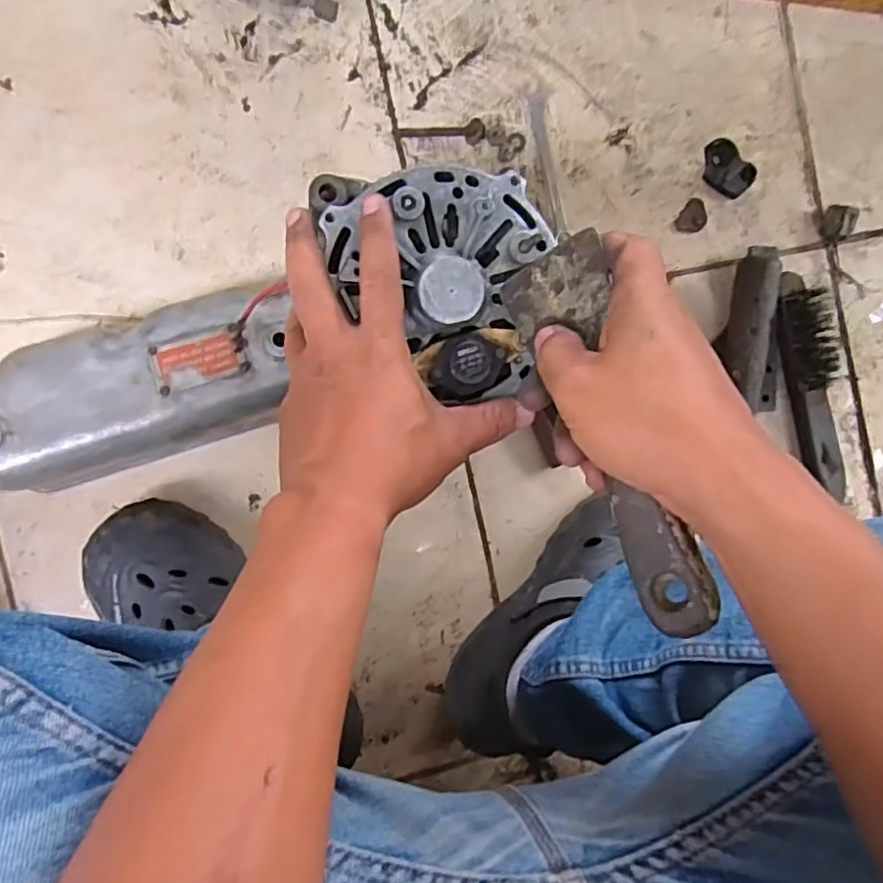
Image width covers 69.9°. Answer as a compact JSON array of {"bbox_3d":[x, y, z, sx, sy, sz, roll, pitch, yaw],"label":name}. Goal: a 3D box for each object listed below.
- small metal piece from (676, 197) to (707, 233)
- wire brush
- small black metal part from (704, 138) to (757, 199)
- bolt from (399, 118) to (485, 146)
[{"bbox_3d":[0.245,-0.217,0.614,0.027,0.005,0.035,37,86,-8],"label":"small metal piece"},{"bbox_3d":[0.364,-0.049,0.616,0.050,0.039,0.232,-9,93,-8],"label":"wire brush"},{"bbox_3d":[0.277,-0.264,0.610,0.041,0.011,0.056,-42,97,-5],"label":"small black metal part"},{"bbox_3d":[0.001,-0.280,0.564,0.075,0.013,0.020,1,92,-9],"label":"bolt"}]

